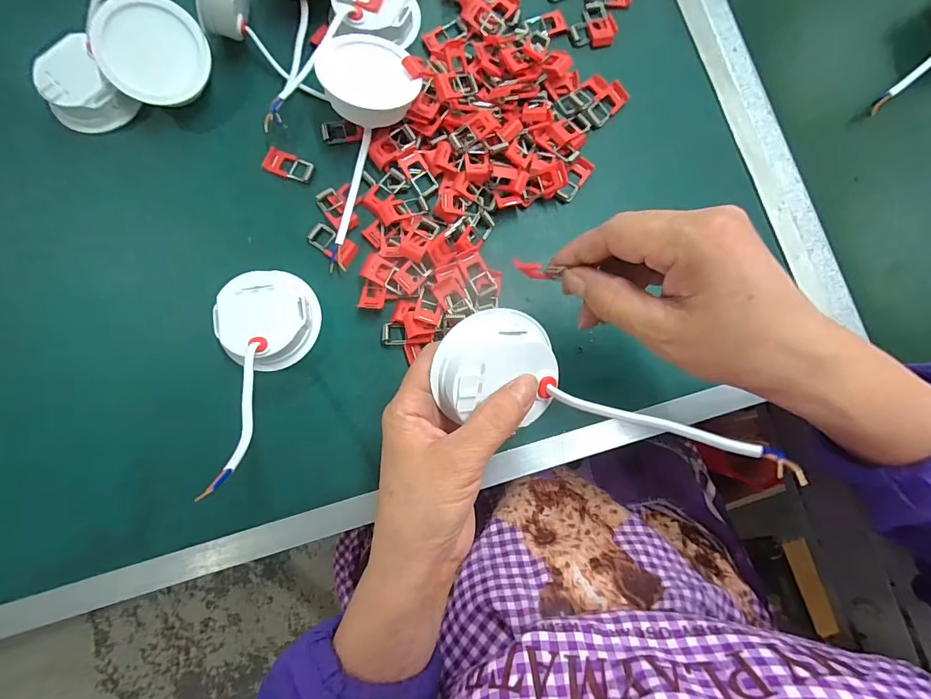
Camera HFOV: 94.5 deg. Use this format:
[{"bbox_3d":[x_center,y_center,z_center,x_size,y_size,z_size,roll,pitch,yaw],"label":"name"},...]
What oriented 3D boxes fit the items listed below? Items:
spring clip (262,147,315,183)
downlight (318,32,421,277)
[{"bbox_3d":[-0.135,-0.140,0.328,0.037,0.004,0.019,18,81,1],"label":"spring clip"},{"bbox_3d":[-0.067,-0.144,0.306,0.064,0.035,0.159,-2,81,-2],"label":"downlight"}]

